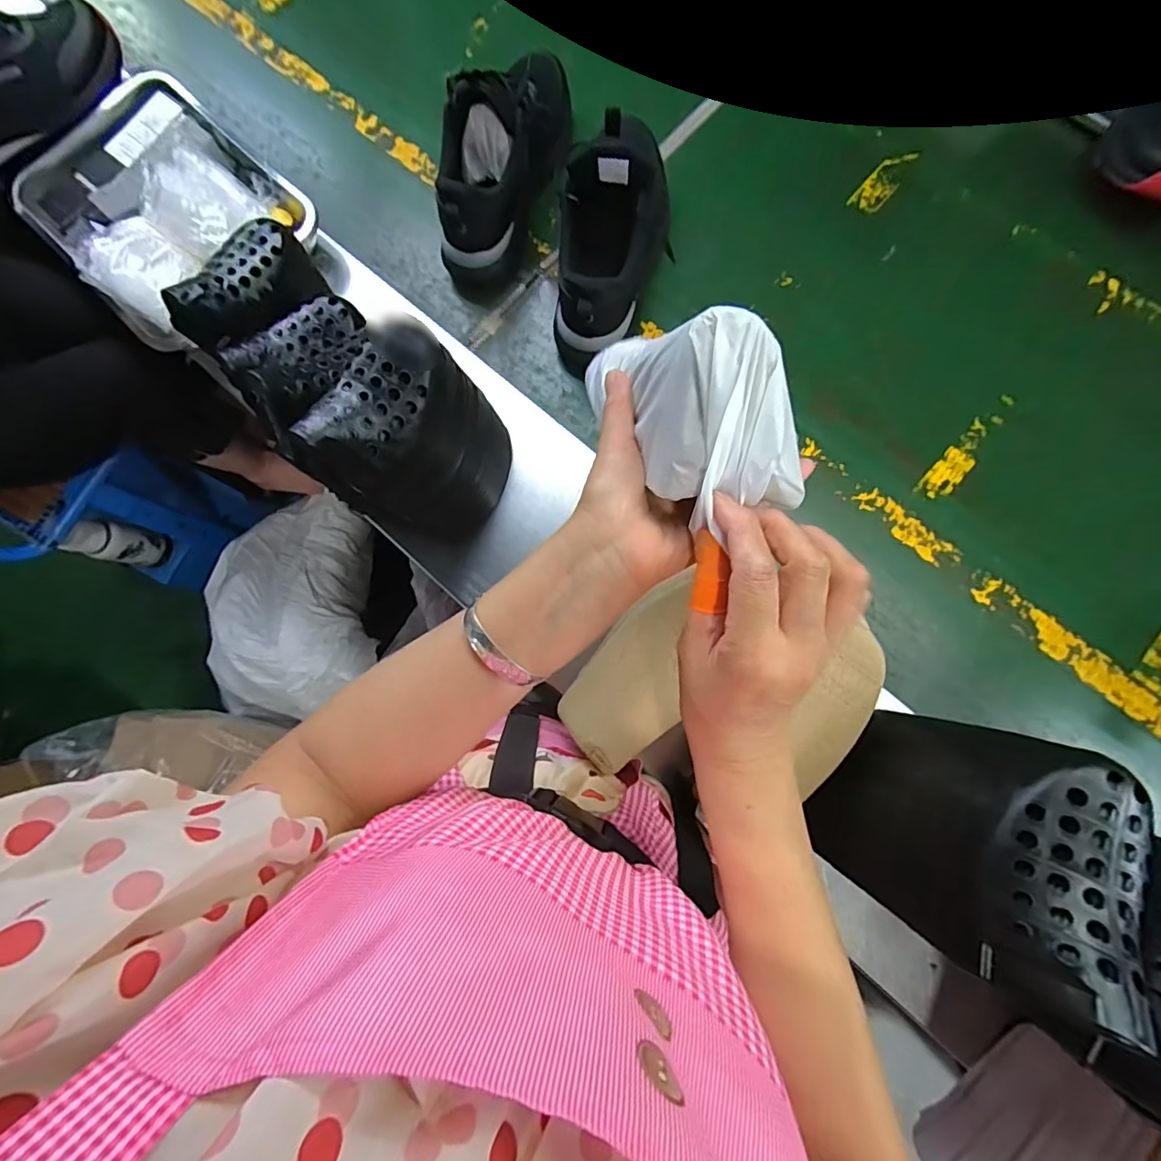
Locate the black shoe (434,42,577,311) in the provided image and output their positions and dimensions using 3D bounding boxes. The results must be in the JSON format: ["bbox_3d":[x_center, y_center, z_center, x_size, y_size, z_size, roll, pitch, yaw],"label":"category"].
[{"bbox_3d":[-0.094,-0.528,0.631,0.108,0.132,0.305,17,81,4],"label":"black shoe"}]

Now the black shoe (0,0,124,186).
[{"bbox_3d":[-0.691,-0.608,0.622,0.126,0.128,0.278,36,81,10],"label":"black shoe"}]

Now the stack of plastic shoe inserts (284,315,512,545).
[{"bbox_3d":[-0.151,-0.123,0.508,0.088,0.206,0.156,21,79,8],"label":"stack of plastic shoe inserts"}]

